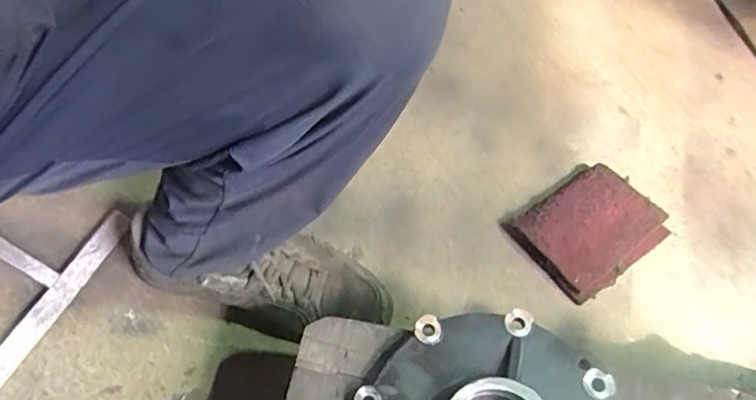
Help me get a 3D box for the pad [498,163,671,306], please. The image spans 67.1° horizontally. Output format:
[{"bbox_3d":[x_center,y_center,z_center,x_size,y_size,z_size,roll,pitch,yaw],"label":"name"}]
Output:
[{"bbox_3d":[0.243,0.031,0.661,0.147,0.024,0.124,-31,63,-17],"label":"pad"}]

